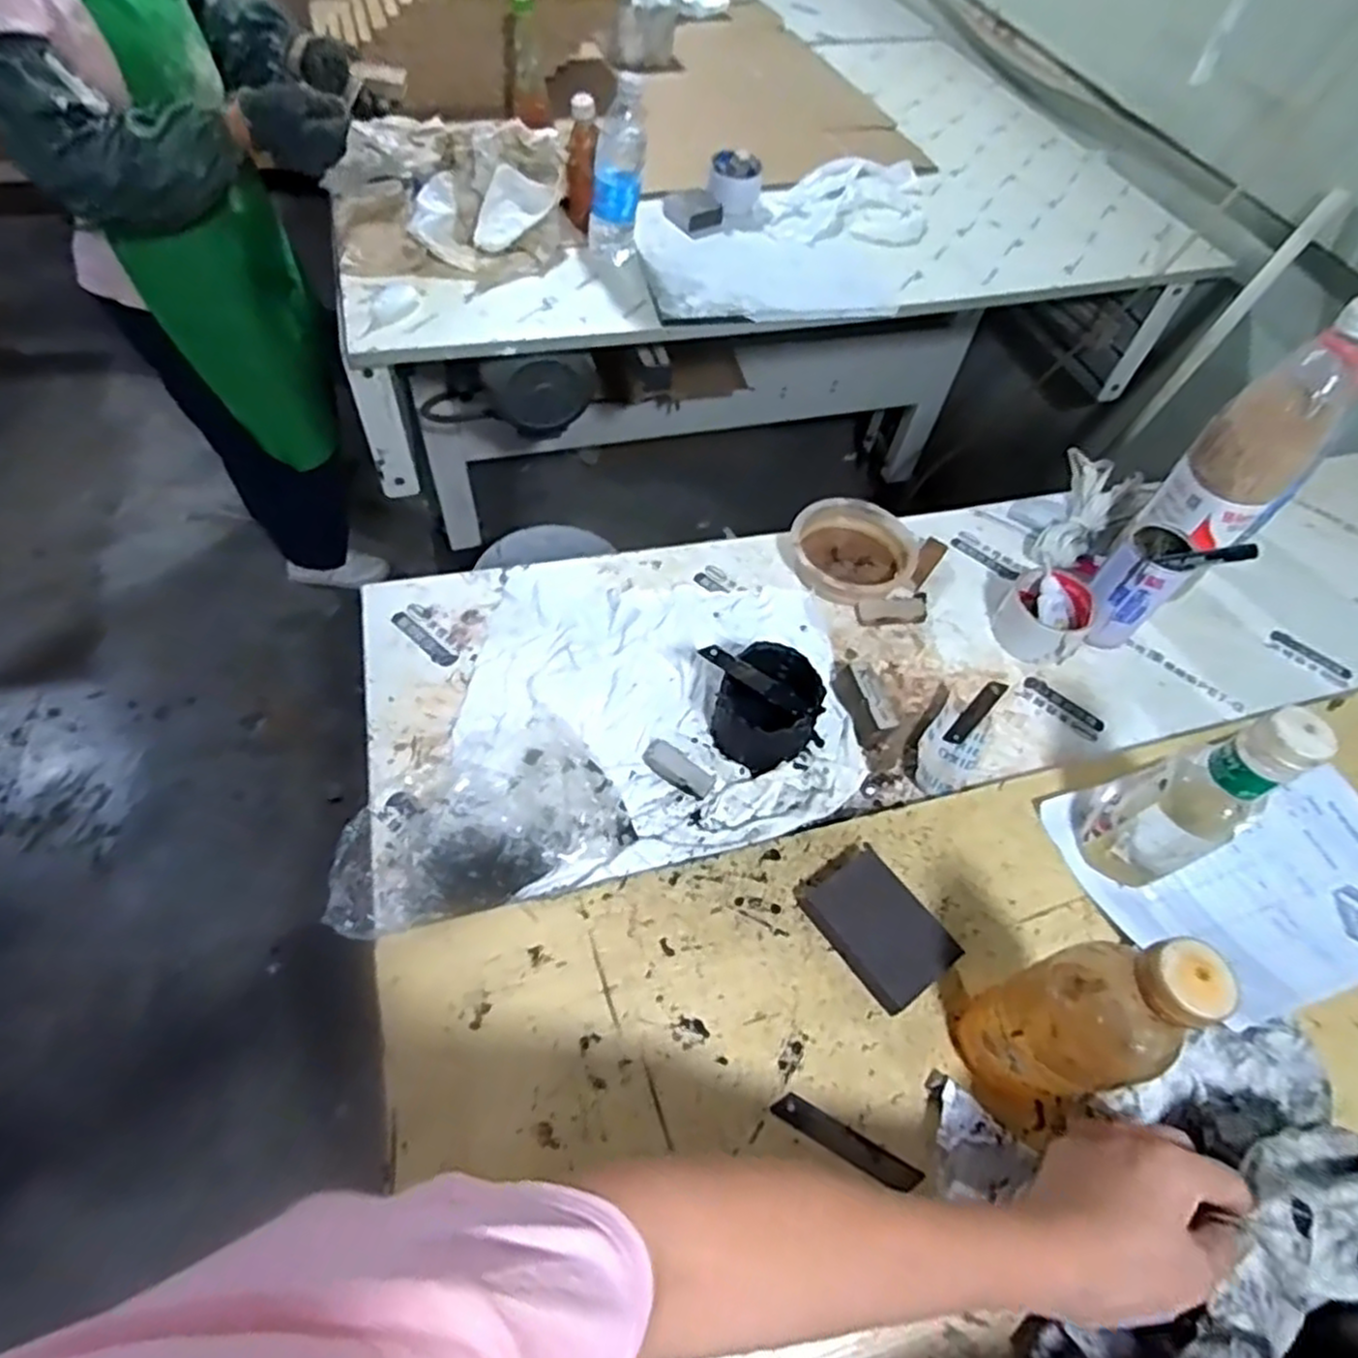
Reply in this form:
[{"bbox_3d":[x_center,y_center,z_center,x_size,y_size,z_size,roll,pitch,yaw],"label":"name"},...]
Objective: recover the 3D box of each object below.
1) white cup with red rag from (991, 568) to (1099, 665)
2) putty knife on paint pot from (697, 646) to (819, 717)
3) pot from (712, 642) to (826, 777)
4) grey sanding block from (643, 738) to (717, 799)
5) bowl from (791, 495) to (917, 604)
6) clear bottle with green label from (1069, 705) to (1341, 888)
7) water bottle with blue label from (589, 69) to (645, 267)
[{"bbox_3d":[0.367,-0.063,0.747,0.083,0.051,0.086,2,57,-3],"label":"white cup with red rag"},{"bbox_3d":[0.065,0.002,0.612,0.104,0.008,0.018,33,60,16],"label":"putty knife on paint pot"},{"bbox_3d":[0.077,0.025,0.636,0.079,0.069,0.089,29,60,15],"label":"pot"},{"bbox_3d":[0.000,0.075,0.628,0.062,0.010,0.027,29,60,14],"label":"grey sanding block"},{"bbox_3d":[0.181,-0.132,0.780,0.124,0.040,0.121,2,57,-3],"label":"bowl"},{"bbox_3d":[0.373,0.080,0.541,0.079,0.201,0.080,-30,64,-21],"label":"clear bottle with green label"},{"bbox_3d":[-0.084,-0.673,0.997,0.078,0.190,0.073,-7,58,-8],"label":"water bottle with blue label"}]

